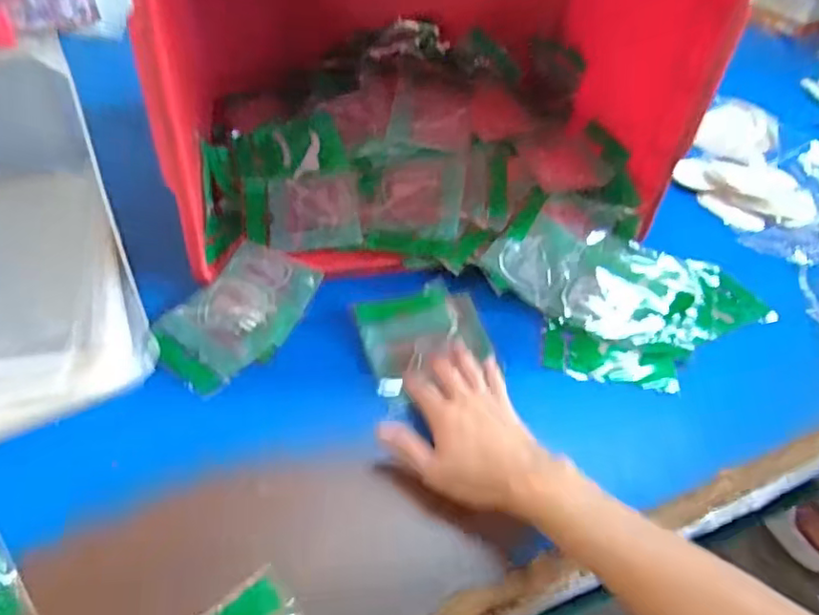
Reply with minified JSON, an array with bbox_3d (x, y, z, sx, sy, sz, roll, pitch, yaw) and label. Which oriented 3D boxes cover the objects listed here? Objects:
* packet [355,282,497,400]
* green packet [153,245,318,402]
[{"bbox_3d":[0.018,0.029,0.629,0.127,0.011,0.118,-15,54,-16],"label":"packet"},{"bbox_3d":[-0.176,0.005,0.628,0.108,0.019,0.180,24,47,17],"label":"green packet"}]

